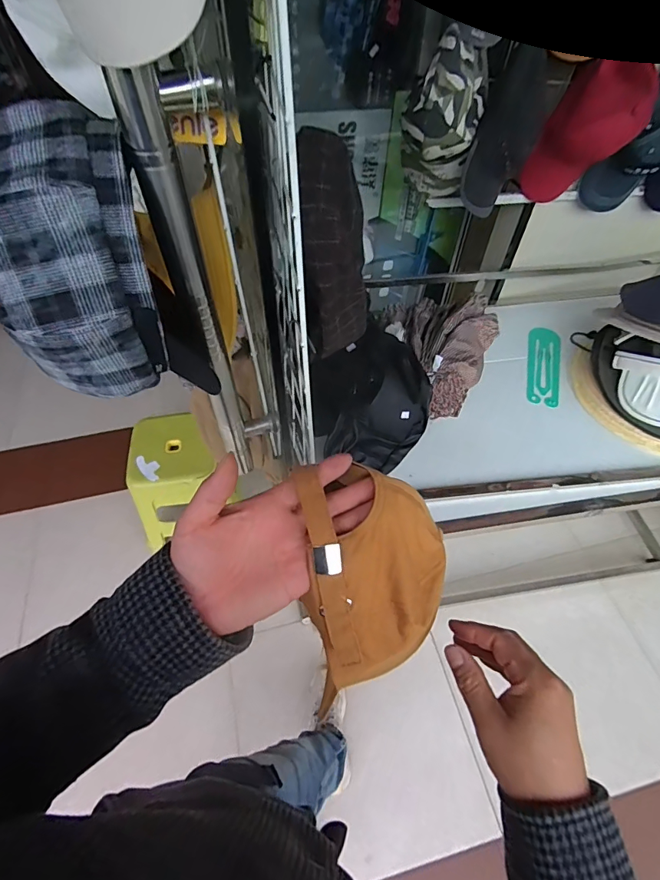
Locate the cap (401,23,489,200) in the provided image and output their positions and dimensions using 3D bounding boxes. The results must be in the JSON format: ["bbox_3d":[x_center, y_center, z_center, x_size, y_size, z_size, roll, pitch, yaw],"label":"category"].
[{"bbox_3d":[0.203,-0.561,0.790,0.128,0.248,0.139,-1,85,7],"label":"cap"}]

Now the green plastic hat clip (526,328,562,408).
[{"bbox_3d":[0.534,-0.188,1.082,0.080,0.008,0.267,15,55,9],"label":"green plastic hat clip"}]

